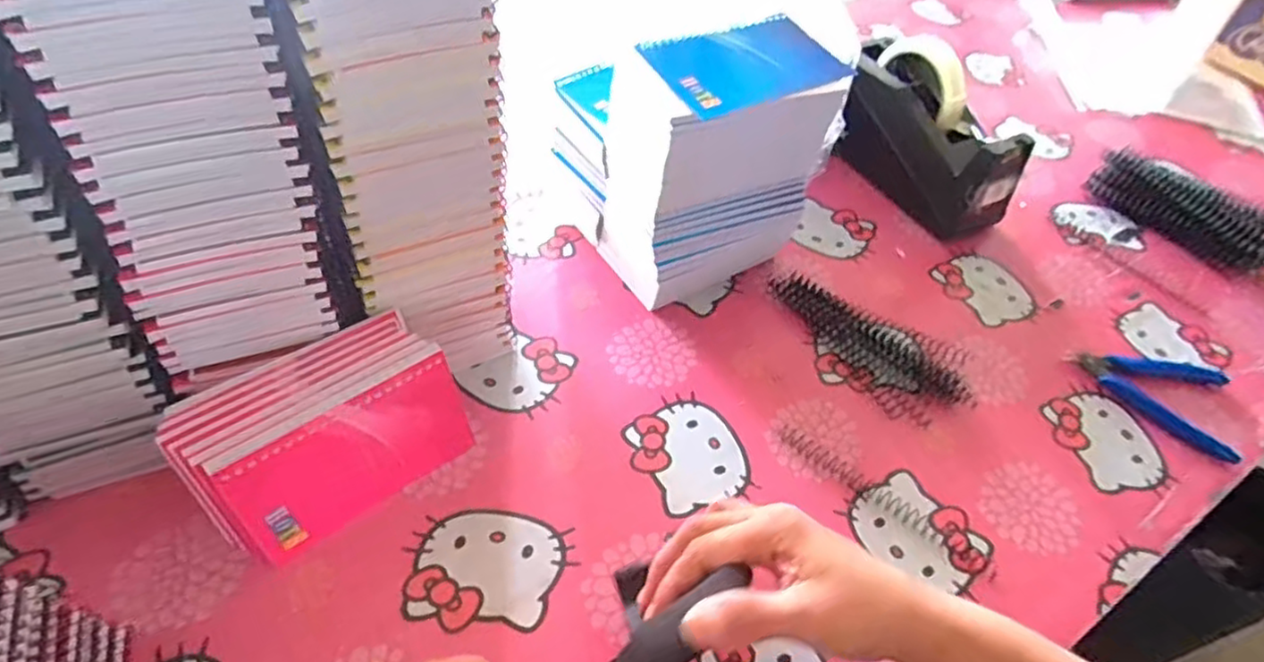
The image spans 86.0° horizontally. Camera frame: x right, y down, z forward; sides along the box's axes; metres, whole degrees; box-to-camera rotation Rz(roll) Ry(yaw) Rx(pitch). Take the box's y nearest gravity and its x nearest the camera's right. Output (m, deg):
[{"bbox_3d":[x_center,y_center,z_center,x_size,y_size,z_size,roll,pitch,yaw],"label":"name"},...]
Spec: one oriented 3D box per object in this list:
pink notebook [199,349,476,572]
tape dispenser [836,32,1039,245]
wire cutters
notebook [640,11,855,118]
[{"bbox_3d":[-0.157,0.070,0.389,0.129,0.078,0.007,-31,40,-29],"label":"pink notebook"},{"bbox_3d":[0.268,-0.186,0.628,0.072,0.122,0.191,-26,56,-26],"label":"tape dispenser"},{"bbox_3d":[0.395,0.045,0.516,0.110,0.011,0.086,19,49,11],"label":"wire cutters"},{"bbox_3d":[0.076,-0.178,0.445,0.131,0.013,0.071,-22,70,-27],"label":"notebook"}]

